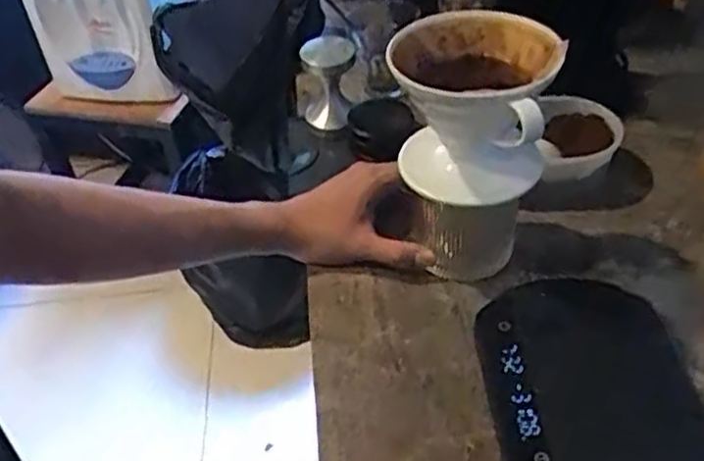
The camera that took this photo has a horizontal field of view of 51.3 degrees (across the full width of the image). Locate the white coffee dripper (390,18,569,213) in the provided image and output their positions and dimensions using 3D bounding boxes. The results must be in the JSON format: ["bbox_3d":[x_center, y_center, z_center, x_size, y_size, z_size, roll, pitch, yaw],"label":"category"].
[{"bbox_3d":[0.083,-0.086,0.514,0.108,0.109,0.112,-3,41,3],"label":"white coffee dripper"}]

